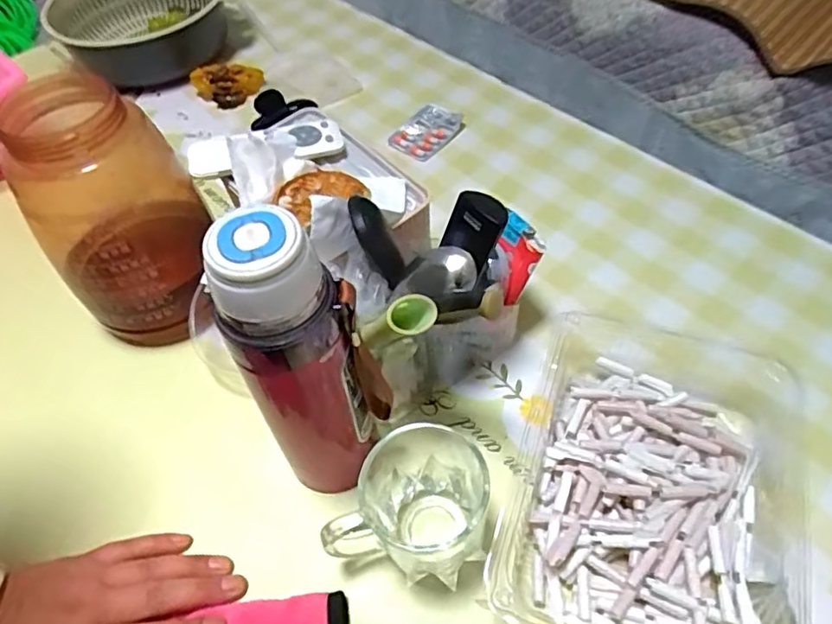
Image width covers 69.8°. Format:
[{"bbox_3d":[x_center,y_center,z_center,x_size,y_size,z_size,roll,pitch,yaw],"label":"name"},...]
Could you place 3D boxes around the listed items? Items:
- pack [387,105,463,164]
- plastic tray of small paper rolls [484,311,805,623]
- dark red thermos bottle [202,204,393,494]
[{"bbox_3d":[0.010,-0.205,0.675,0.056,0.013,0.080,32,67,18],"label":"pack"},{"bbox_3d":[0.168,0.114,0.405,0.189,0.036,0.240,15,55,15],"label":"plastic tray of small paper rolls"},{"bbox_3d":[-0.067,0.037,0.352,0.060,0.221,0.064,34,62,26],"label":"dark red thermos bottle"}]

